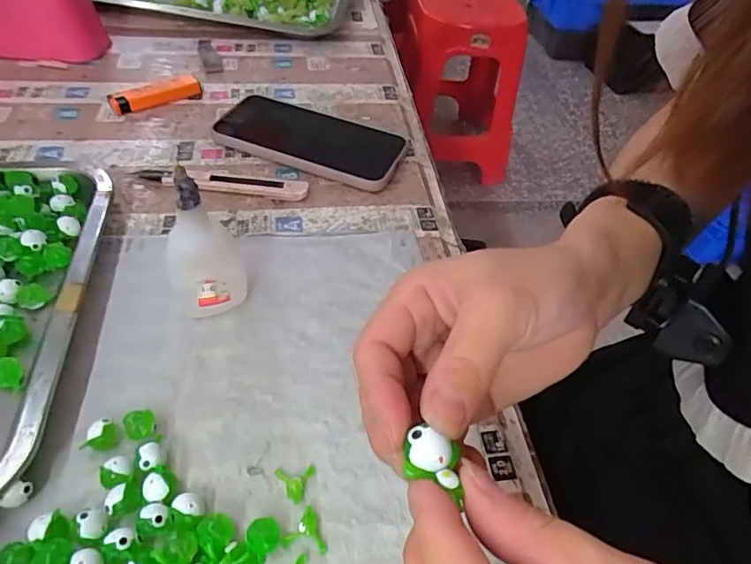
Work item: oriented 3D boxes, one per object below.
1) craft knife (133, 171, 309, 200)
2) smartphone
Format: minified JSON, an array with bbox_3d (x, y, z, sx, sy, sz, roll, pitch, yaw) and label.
[{"bbox_3d":[-0.120,-0.080,0.404,0.135,0.015,0.019,7,47,-1],"label":"craft knife"},{"bbox_3d":[-0.054,-0.126,0.453,0.157,0.012,0.086,20,48,11],"label":"smartphone"}]

